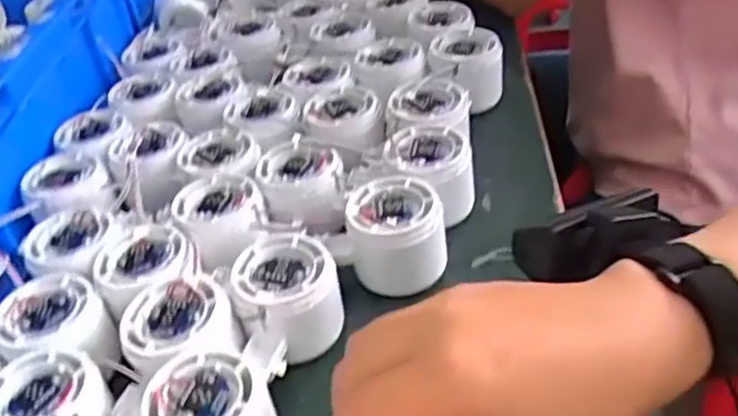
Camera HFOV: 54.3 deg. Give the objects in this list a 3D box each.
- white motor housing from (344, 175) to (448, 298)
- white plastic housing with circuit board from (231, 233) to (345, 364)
[{"bbox_3d":[0.016,0.018,0.439,0.055,0.050,0.054,-8,38,0],"label":"white motor housing"},{"bbox_3d":[-0.045,0.050,0.405,0.059,0.040,0.061,-5,38,4],"label":"white plastic housing with circuit board"}]

